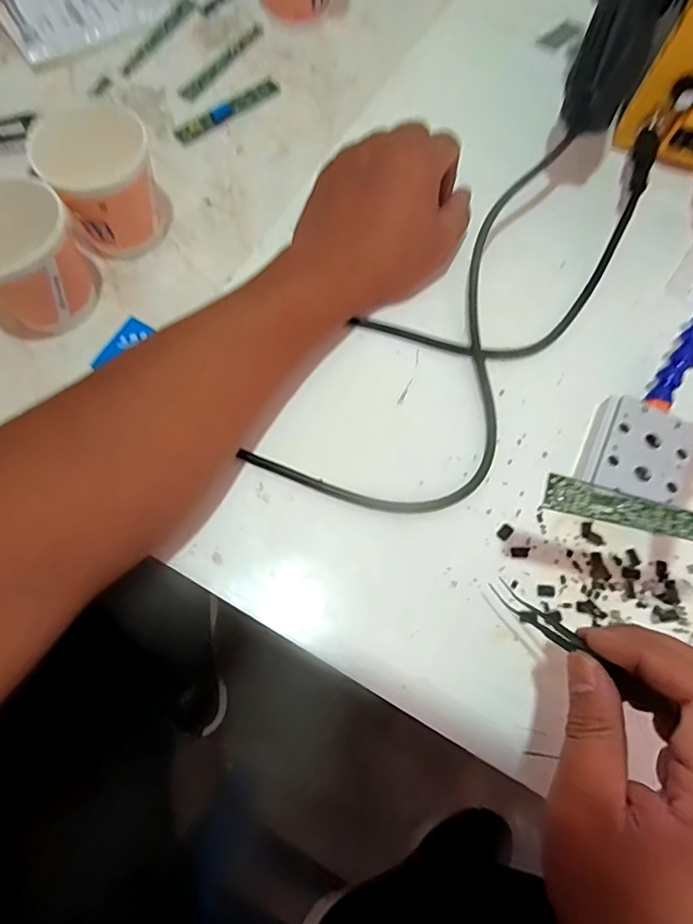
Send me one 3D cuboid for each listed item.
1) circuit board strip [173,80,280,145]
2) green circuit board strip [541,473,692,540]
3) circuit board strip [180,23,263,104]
[{"bbox_3d":[-0.094,-0.281,0.427,0.094,0.005,0.016,-38,77,-13],"label":"circuit board strip"},{"bbox_3d":[0.133,0.024,0.225,0.099,0.006,0.014,14,70,2],"label":"green circuit board strip"},{"bbox_3d":[-0.101,-0.333,0.447,0.016,0.004,0.102,35,74,9],"label":"circuit board strip"}]

